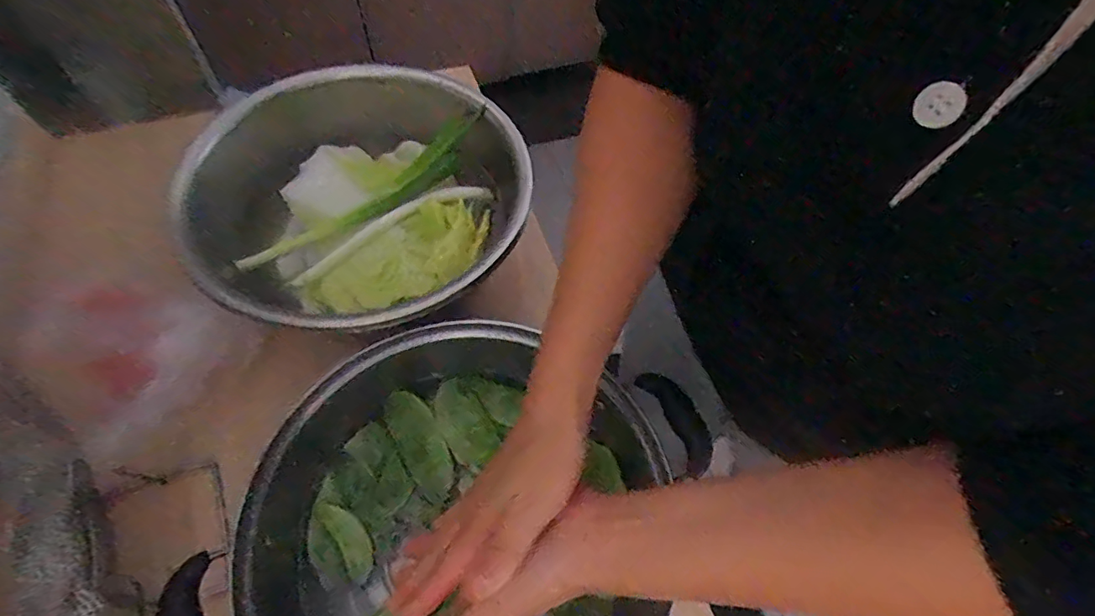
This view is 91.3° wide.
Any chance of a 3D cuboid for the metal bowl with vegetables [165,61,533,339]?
[{"bbox_3d":[-0.159,-0.092,0.474,0.274,0.083,0.260,1,58,-2],"label":"metal bowl with vegetables"}]

